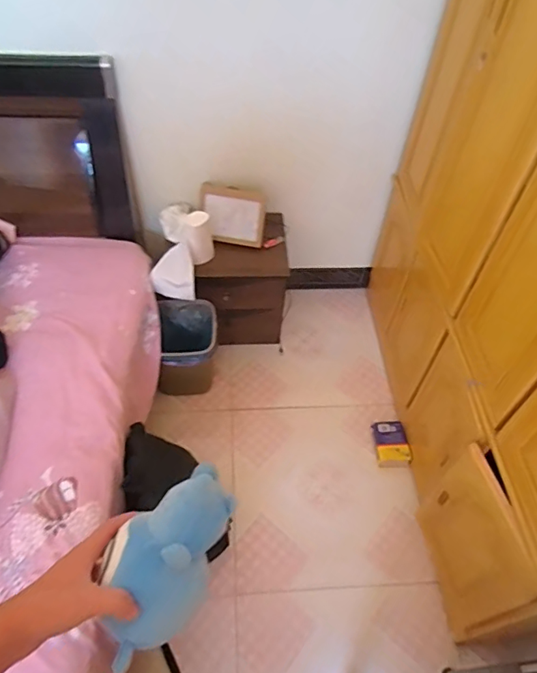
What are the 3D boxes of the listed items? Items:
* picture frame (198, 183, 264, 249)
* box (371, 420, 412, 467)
[{"bbox_3d":[-0.119,-0.396,1.602,0.212,0.175,0.035,10,19,-1],"label":"picture frame"},{"bbox_3d":[0.407,0.354,1.633,0.106,0.049,0.153,-3,52,-6],"label":"box"}]

